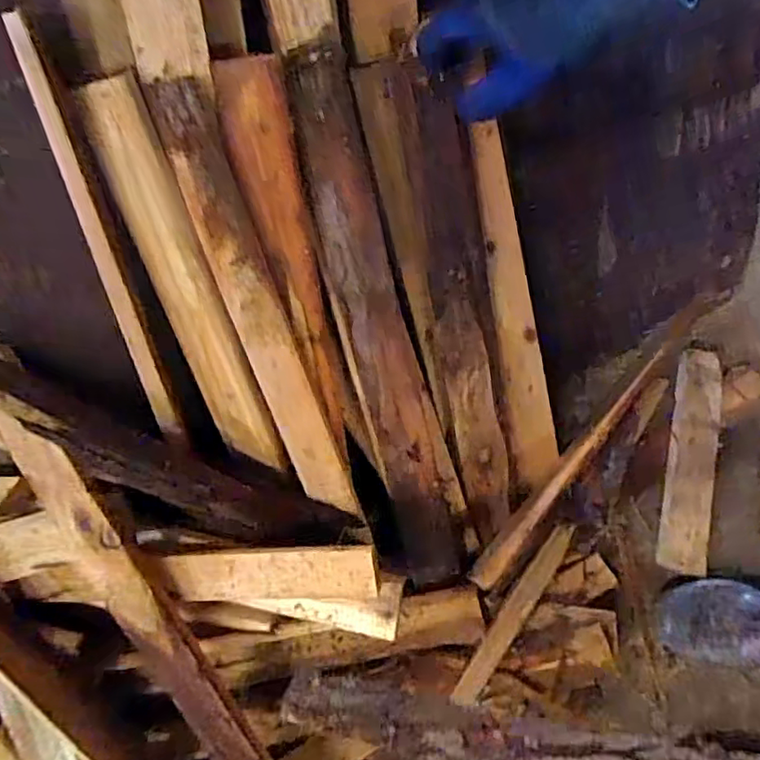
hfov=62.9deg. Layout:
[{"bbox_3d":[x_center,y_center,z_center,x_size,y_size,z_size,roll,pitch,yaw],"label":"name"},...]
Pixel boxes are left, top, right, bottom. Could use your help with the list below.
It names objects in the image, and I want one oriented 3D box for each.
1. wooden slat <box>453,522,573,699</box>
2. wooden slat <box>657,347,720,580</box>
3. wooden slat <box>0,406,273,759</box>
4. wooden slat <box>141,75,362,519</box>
[{"bbox_3d":[0.143,0.239,0.645,0.025,0.019,0.214,35,63,16],"label":"wooden slat"},{"bbox_3d":[0.388,0.095,0.766,0.063,0.027,0.280,15,72,4],"label":"wooden slat"},{"bbox_3d":[-0.187,0.211,0.518,0.046,0.043,0.444,-33,92,-21],"label":"wooden slat"},{"bbox_3d":[-0.094,-0.046,0.514,0.044,0.379,0.024,-27,26,-18],"label":"wooden slat"}]

